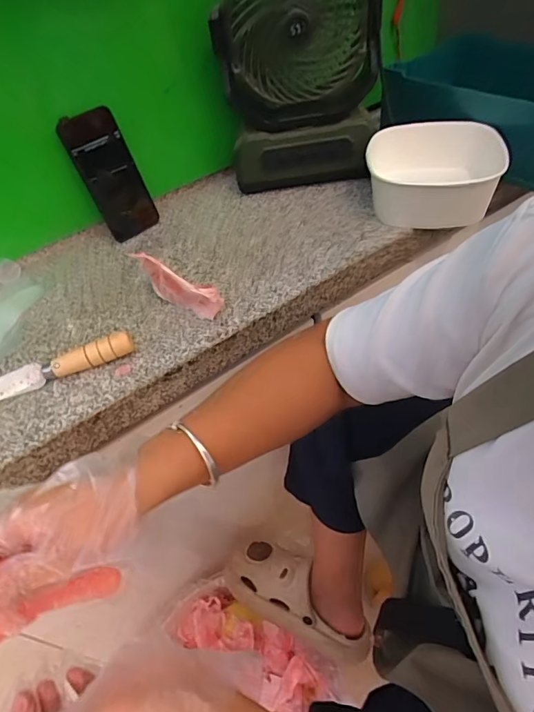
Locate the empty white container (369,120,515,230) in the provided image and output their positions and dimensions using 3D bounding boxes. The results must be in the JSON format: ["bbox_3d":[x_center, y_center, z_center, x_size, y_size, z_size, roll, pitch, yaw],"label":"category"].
[{"bbox_3d":[0.229,-0.234,0.585,0.166,0.075,0.154,2,49,13],"label":"empty white container"}]

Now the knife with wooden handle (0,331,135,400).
[{"bbox_3d":[-0.245,0.016,0.471,0.206,0.031,0.022,-18,48,-6],"label":"knife with wooden handle"}]

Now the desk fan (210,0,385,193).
[{"bbox_3d":[0.046,-0.379,0.603,0.201,0.280,0.106,-6,47,5],"label":"desk fan"}]

